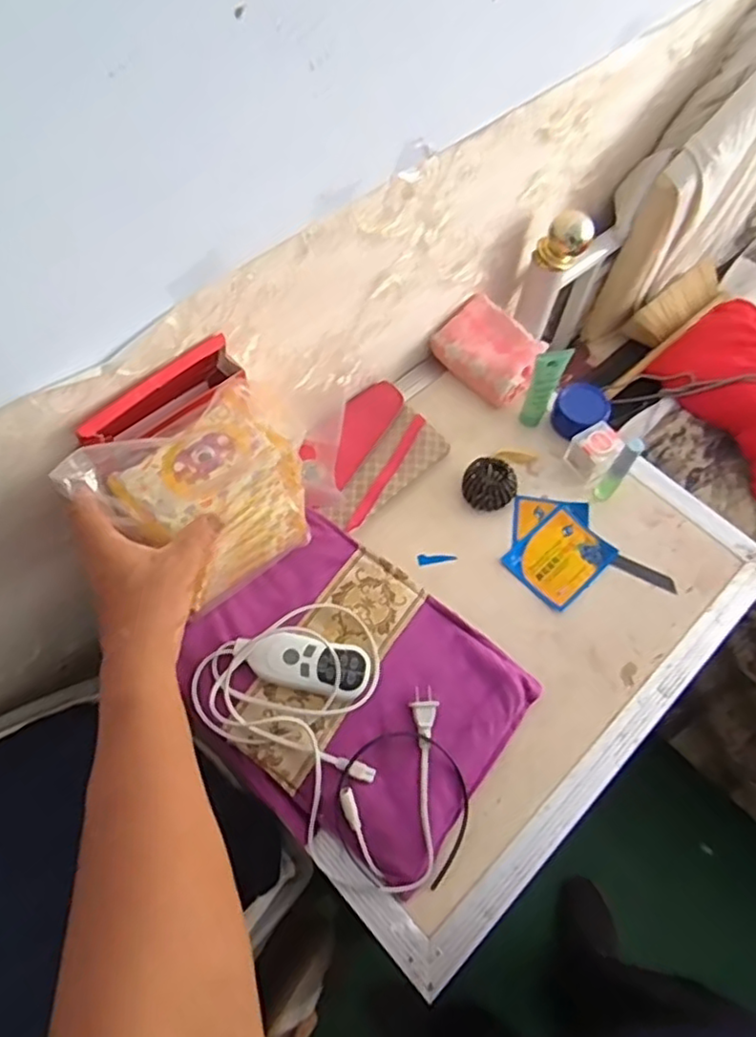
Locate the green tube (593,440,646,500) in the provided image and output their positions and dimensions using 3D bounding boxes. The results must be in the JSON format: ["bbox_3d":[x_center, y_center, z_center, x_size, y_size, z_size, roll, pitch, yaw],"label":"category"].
[{"bbox_3d":[0.274,-0.053,0.741,0.022,0.101,0.026,36,66,16],"label":"green tube"}]

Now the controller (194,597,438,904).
[{"bbox_3d":[-0.035,0.199,0.593,0.168,0.044,0.260,-38,86,-11],"label":"controller"}]

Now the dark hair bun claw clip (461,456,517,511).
[{"bbox_3d":[0.133,-0.041,0.764,0.062,0.033,0.052,13,62,6],"label":"dark hair bun claw clip"}]

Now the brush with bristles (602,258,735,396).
[{"bbox_3d":[0.462,-0.315,1.061,0.364,0.049,0.090,-39,69,-20],"label":"brush with bristles"}]

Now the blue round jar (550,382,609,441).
[{"bbox_3d":[0.255,-0.135,0.810,0.070,0.035,0.062,-30,66,-16],"label":"blue round jar"}]

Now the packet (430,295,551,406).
[{"bbox_3d":[0.152,-0.223,0.851,0.133,0.050,0.111,41,68,19],"label":"packet"}]

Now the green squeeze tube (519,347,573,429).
[{"bbox_3d":[0.201,-0.157,0.784,0.035,0.120,0.018,2,62,0],"label":"green squeeze tube"}]

